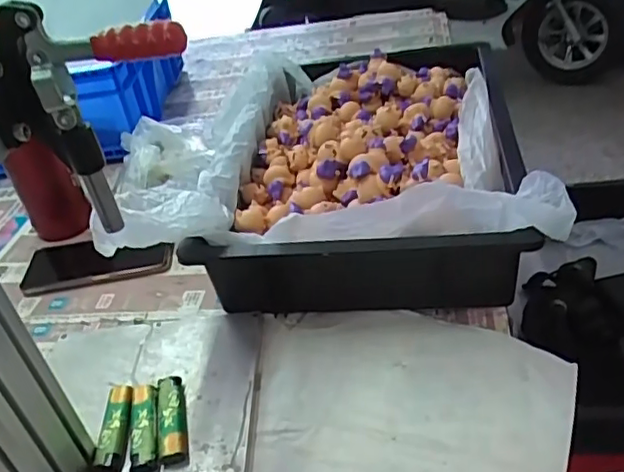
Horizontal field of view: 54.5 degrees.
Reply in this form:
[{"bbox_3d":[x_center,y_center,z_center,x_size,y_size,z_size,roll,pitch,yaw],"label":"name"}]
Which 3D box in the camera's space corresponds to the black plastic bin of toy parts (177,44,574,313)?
[{"bbox_3d":[0.081,-0.080,0.684,0.303,0.129,0.415,0,35,12],"label":"black plastic bin of toy parts"}]

